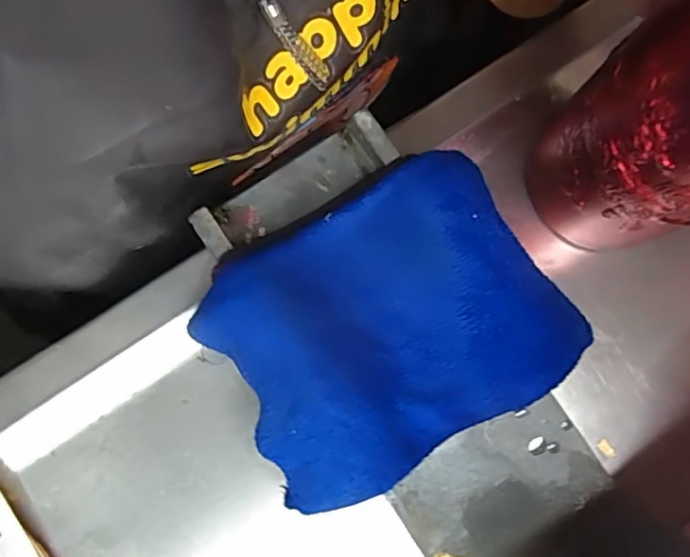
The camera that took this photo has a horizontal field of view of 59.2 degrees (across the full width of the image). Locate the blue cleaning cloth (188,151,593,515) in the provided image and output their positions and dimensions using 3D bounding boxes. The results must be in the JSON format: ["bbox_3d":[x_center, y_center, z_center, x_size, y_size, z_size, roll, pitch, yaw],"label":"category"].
[{"bbox_3d":[0.019,0.020,0.276,0.149,0.026,0.123,-31,81,-5],"label":"blue cleaning cloth"}]

